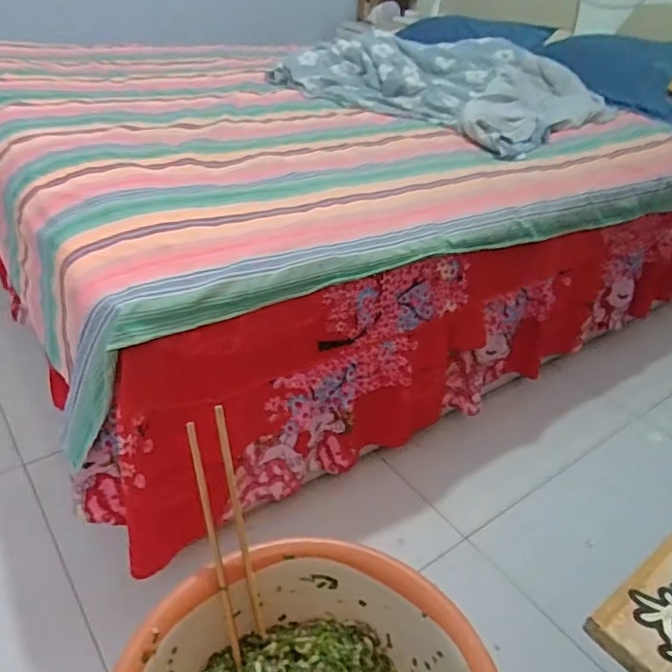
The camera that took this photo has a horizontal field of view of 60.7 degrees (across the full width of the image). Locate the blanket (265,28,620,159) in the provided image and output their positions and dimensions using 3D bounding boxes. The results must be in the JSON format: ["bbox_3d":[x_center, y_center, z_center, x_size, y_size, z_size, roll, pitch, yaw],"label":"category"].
[{"bbox_3d":[0.359,-0.788,1.721,0.844,0.124,0.813,33,43,33],"label":"blanket"}]

